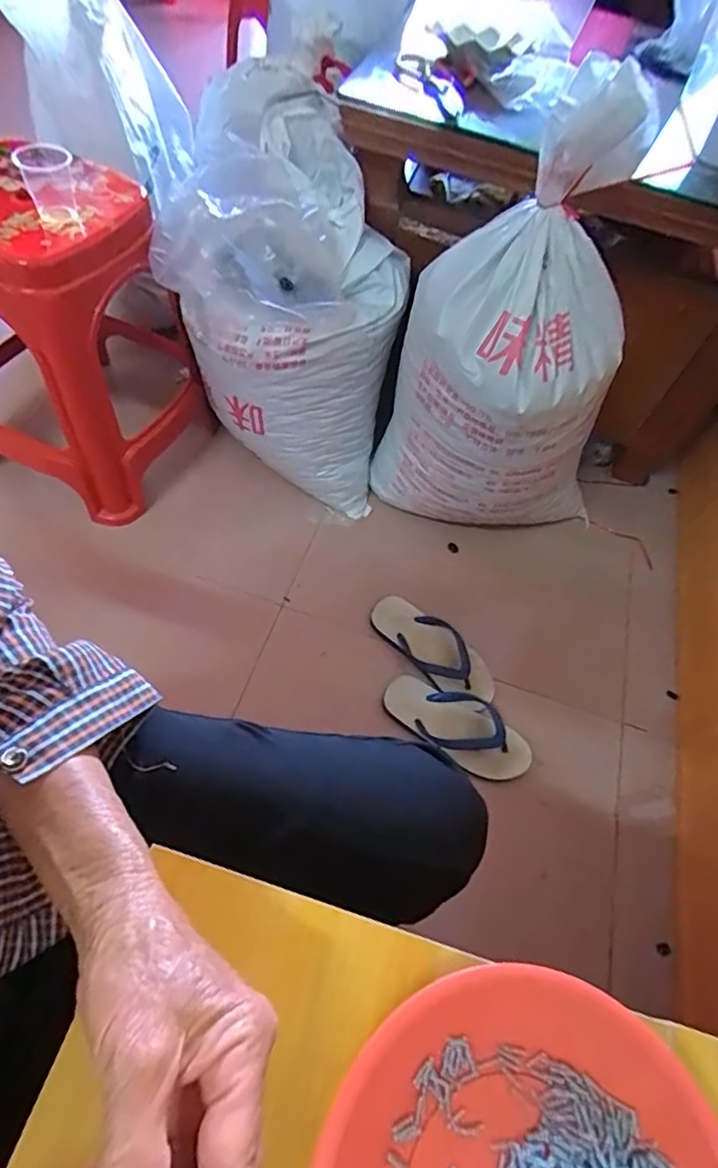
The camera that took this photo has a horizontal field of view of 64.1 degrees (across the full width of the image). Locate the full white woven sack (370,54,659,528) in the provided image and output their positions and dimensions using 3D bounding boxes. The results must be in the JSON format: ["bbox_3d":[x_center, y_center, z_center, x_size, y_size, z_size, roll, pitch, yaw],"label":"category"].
[{"bbox_3d":[0.236,-0.332,0.869,0.337,0.621,0.232,38,61,15],"label":"full white woven sack"}]

